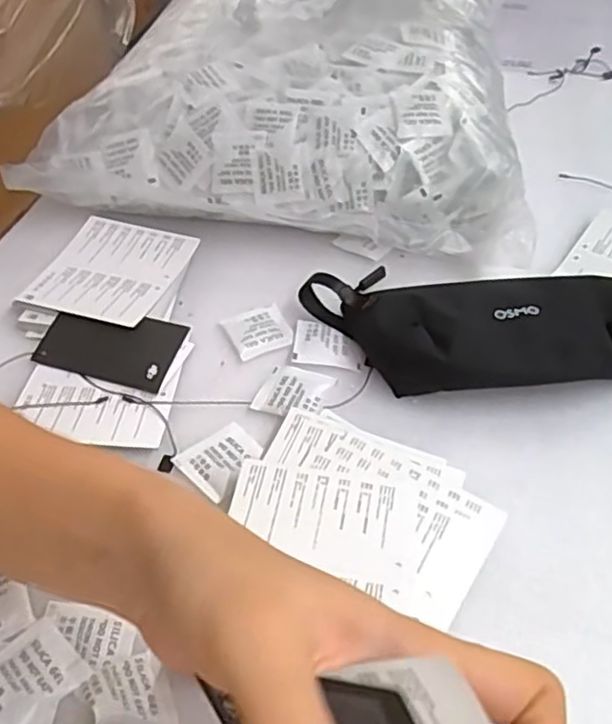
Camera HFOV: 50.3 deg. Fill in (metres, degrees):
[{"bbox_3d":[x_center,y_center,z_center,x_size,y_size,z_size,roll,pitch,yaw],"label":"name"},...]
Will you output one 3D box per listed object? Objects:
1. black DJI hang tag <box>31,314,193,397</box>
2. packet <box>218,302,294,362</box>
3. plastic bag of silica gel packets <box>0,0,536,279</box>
[{"bbox_3d":[-0.124,-0.010,0.408,0.087,0.004,0.049,12,60,13],"label":"black DJI hang tag"},{"bbox_3d":[-0.031,-0.019,0.423,0.039,0.004,0.039,-18,50,-17],"label":"packet"},{"bbox_3d":[0.009,-0.257,0.573,0.365,0.100,0.398,9,48,7],"label":"plastic bag of silica gel packets"}]

